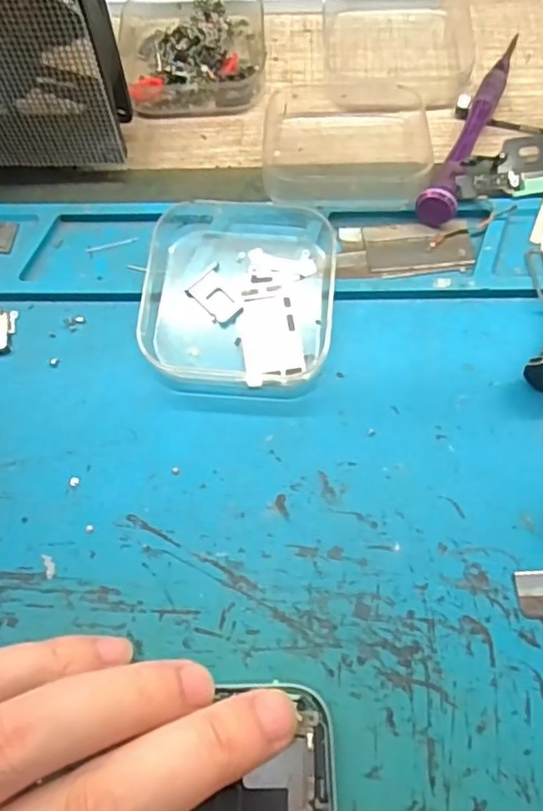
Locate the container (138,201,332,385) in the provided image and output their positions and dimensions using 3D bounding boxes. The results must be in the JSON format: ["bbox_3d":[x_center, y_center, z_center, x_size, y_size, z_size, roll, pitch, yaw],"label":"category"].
[{"bbox_3d":[-0.011,-0.043,0.212,0.064,0.018,0.072,3,67,4],"label":"container"}]

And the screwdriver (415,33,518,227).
[{"bbox_3d":[0.081,-0.115,0.241,0.013,0.017,0.114,22,70,11],"label":"screwdriver"}]

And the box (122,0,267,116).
[{"bbox_3d":[-0.034,-0.158,0.264,0.062,0.020,0.063,-9,67,-1],"label":"box"}]

